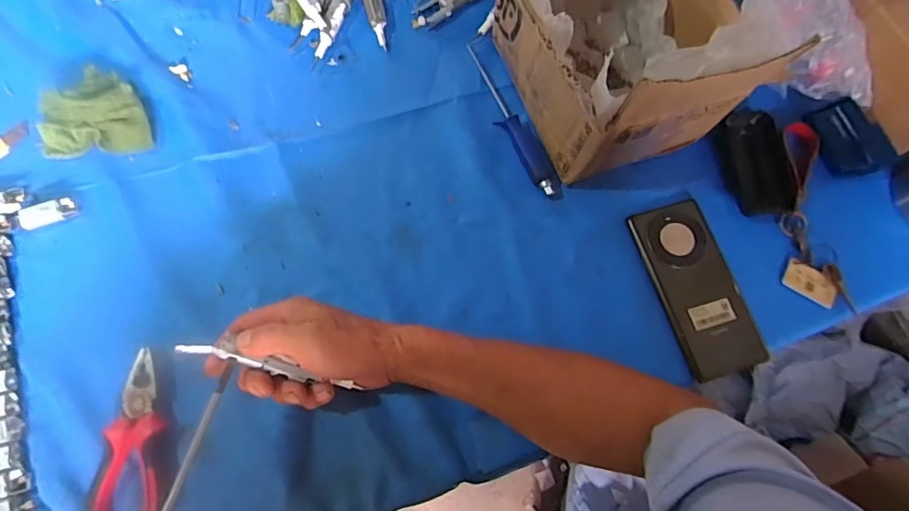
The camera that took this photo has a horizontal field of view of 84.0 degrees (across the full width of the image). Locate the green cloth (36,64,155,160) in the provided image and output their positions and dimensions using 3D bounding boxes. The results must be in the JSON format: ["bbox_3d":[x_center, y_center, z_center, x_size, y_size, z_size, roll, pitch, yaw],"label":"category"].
[{"bbox_3d":[-0.347,-0.140,0.480,0.101,0.035,0.078,-5,74,-4],"label":"green cloth"}]

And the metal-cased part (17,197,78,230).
[{"bbox_3d":[-0.372,-0.038,0.462,0.044,0.014,0.017,-24,76,-8],"label":"metal-cased part"}]

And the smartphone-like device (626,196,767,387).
[{"bbox_3d":[0.228,0.029,0.473,0.075,0.011,0.163,-16,75,-6],"label":"smartphone-like device"}]

